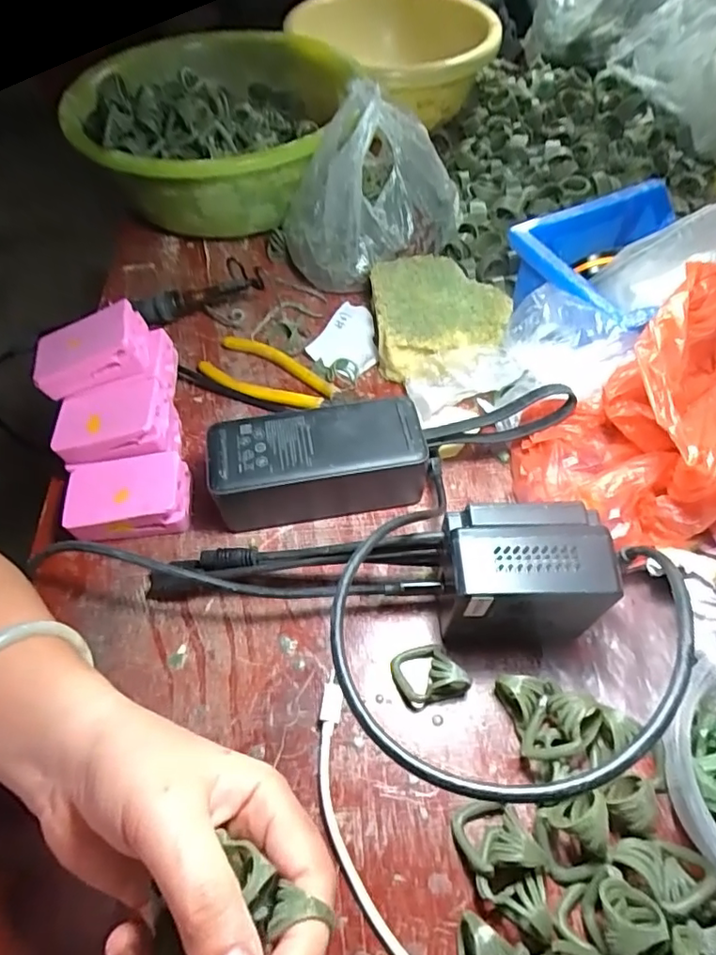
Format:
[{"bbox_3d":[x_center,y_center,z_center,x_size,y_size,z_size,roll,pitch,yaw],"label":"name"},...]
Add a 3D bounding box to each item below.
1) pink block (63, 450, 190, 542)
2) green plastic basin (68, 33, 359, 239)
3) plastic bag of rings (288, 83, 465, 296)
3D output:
[{"bbox_3d":[-0.146,0.014,0.357,0.072,0.029,0.046,-8,55,-3],"label":"pink block"},{"bbox_3d":[-0.128,-0.315,0.520,0.221,0.120,0.245,-6,55,-2],"label":"green plastic basin"},{"bbox_3d":[0.013,-0.234,0.451,0.141,0.125,0.099,-32,60,-18],"label":"plastic bag of rings"}]

